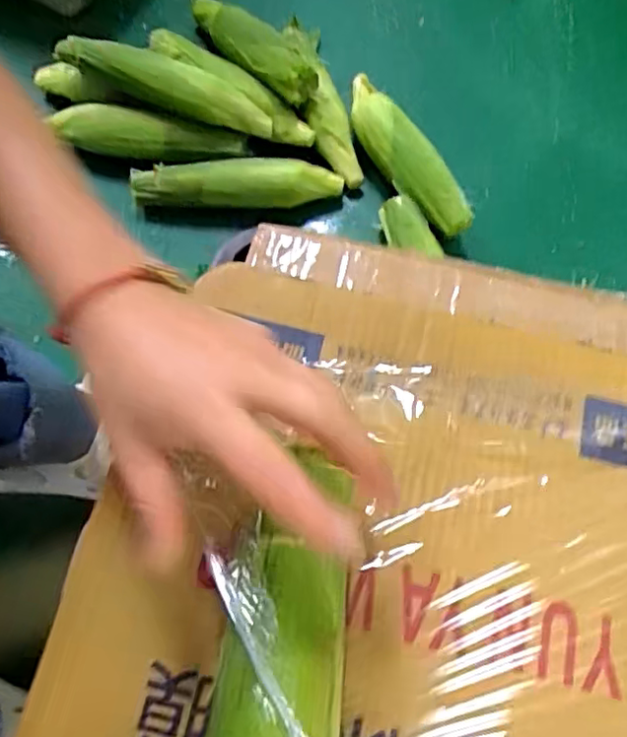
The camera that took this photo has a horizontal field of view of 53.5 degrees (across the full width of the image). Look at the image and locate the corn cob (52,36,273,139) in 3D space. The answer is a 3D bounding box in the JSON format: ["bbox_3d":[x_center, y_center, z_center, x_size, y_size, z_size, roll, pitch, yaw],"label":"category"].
[{"bbox_3d":[-0.169,-0.333,0.722,0.250,0.064,0.059,19,70,7],"label":"corn cob"}]

